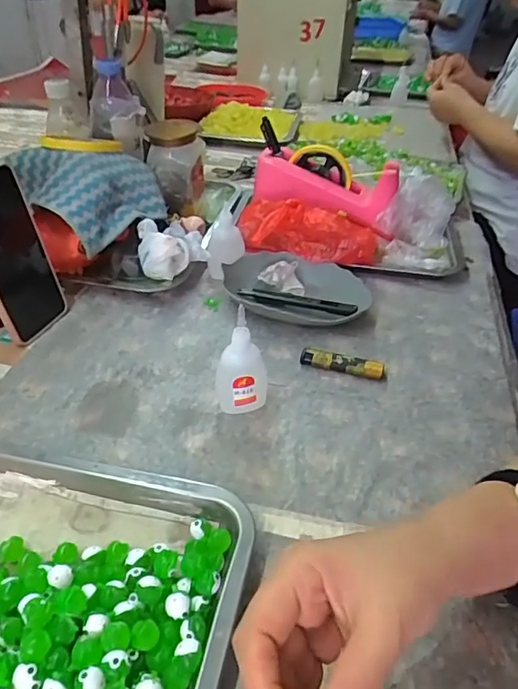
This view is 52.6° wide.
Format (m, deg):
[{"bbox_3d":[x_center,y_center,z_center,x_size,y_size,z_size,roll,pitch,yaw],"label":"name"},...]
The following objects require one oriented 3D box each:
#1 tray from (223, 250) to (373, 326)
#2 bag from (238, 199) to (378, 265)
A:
[{"bbox_3d":[0.040,-0.061,0.601,0.165,0.034,0.107,16,39,15],"label":"tray"},{"bbox_3d":[0.063,-0.136,0.644,0.180,0.067,0.065,6,38,2],"label":"bag"}]

